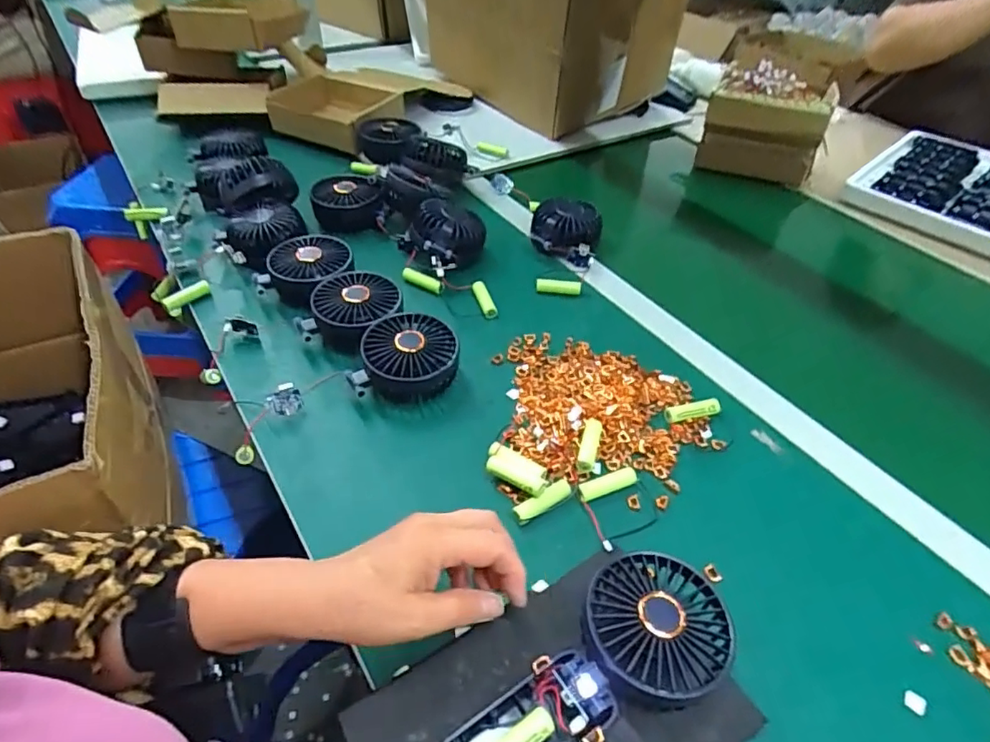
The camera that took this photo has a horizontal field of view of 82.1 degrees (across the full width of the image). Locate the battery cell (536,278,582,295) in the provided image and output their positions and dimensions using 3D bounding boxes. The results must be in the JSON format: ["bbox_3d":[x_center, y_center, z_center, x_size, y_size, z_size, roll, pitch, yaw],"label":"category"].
[{"bbox_3d":[0.071,-0.096,0.638,0.049,0.009,0.012,5,46,2],"label":"battery cell"}]

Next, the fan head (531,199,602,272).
[{"bbox_3d":[0.086,-0.173,0.690,0.081,0.042,0.078,13,47,10],"label":"fan head"}]

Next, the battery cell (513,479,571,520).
[{"bbox_3d":[0.038,0.101,0.443,0.052,0.014,0.013,-24,52,-23],"label":"battery cell"}]

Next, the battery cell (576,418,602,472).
[{"bbox_3d":[0.080,0.061,0.477,0.015,0.012,0.054,12,47,9],"label":"battery cell"}]

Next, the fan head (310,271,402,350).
[{"bbox_3d":[-0.136,-0.057,0.566,0.084,0.048,0.087,-5,47,-7],"label":"fan head"}]

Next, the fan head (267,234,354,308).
[{"bbox_3d":[-0.192,-0.103,0.608,0.081,0.049,0.084,1,46,-1],"label":"fan head"}]

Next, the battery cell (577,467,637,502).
[{"bbox_3d":[0.091,0.091,0.458,0.052,0.010,0.014,-16,49,-17],"label":"battery cell"}]

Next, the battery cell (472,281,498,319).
[{"bbox_3d":[-0.012,-0.079,0.619,0.014,0.016,0.050,-15,49,-16],"label":"battery cell"}]

